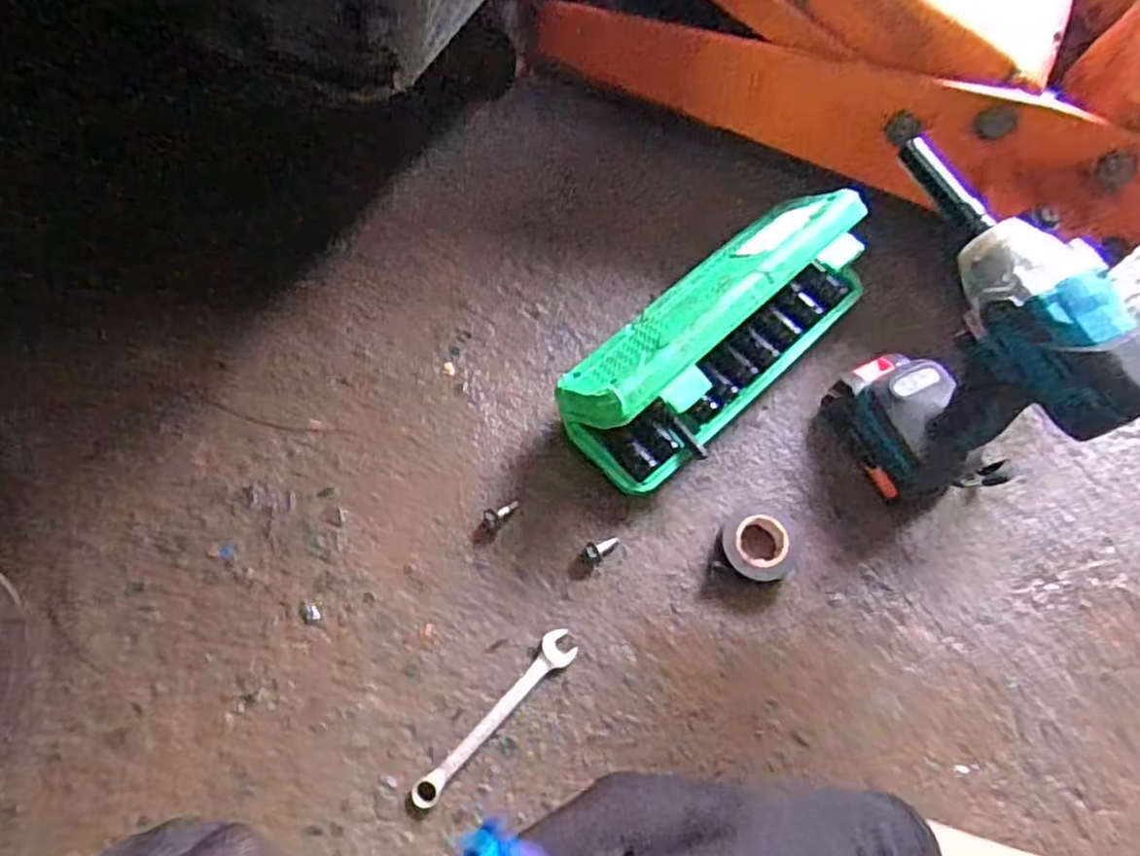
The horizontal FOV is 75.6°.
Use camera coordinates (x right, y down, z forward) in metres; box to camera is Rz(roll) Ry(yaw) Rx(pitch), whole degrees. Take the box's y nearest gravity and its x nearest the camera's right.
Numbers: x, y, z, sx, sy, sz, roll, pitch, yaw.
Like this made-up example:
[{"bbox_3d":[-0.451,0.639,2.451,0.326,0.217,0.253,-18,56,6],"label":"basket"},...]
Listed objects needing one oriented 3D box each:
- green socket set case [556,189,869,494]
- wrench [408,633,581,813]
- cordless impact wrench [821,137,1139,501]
[{"bbox_3d":[0.118,-0.077,0.587,0.275,0.109,0.107,-41,75,-17],"label":"green socket set case"},{"bbox_3d":[-0.051,0.204,0.518,0.024,0.010,0.149,41,72,14],"label":"wrench"},{"bbox_3d":[0.260,-0.057,0.515,0.078,0.237,0.205,-20,70,-10],"label":"cordless impact wrench"}]

